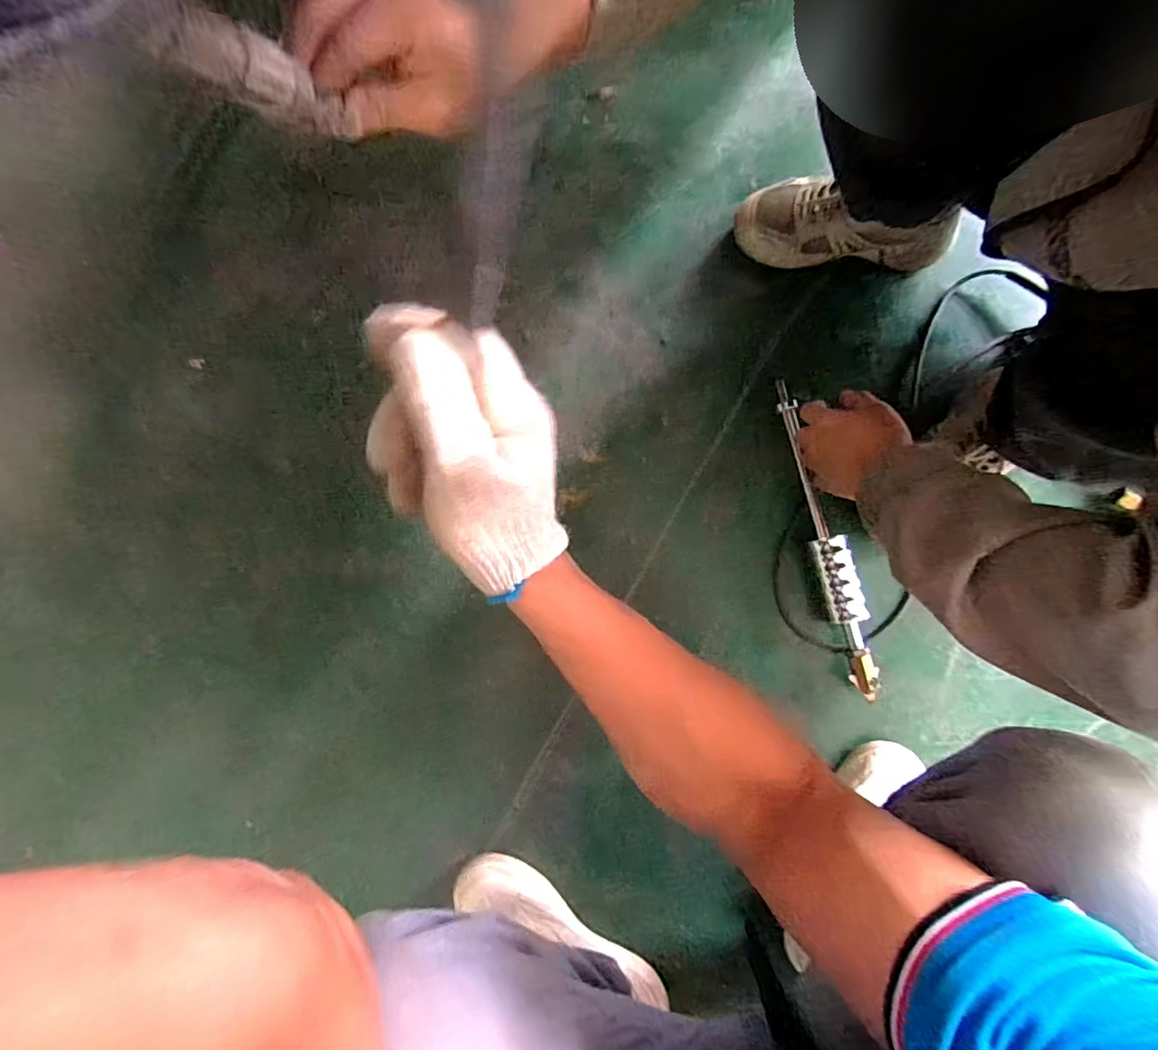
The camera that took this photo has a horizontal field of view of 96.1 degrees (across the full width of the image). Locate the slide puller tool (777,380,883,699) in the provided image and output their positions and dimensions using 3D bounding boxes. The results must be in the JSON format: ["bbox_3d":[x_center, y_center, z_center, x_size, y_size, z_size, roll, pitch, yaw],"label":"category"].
[{"bbox_3d":[0.295,0.010,0.624,0.037,0.046,0.377,-11,83,6],"label":"slide puller tool"}]

